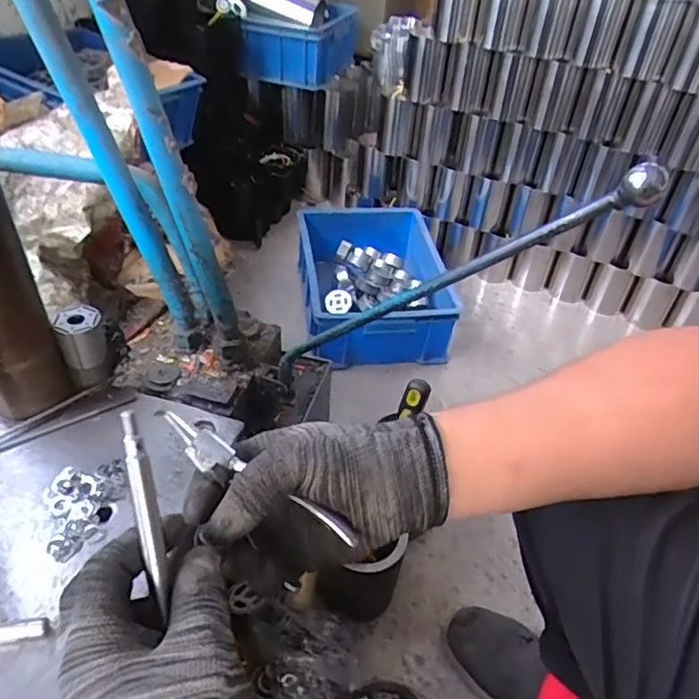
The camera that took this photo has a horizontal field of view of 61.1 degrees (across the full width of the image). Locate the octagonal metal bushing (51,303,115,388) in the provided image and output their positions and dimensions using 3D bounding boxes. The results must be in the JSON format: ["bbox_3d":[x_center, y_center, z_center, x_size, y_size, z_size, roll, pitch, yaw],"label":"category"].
[{"bbox_3d":[-0.229,-0.004,0.520,0.040,0.060,0.033,-19,46,-24],"label":"octagonal metal bushing"}]

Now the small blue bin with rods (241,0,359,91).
[{"bbox_3d":[-0.129,-0.866,1.569,0.241,0.235,0.325,10,42,6],"label":"small blue bin with rods"}]

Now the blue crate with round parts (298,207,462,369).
[{"bbox_3d":[0.051,-0.154,1.328,0.314,0.133,0.427,0,42,-5],"label":"blue crate with round parts"}]

